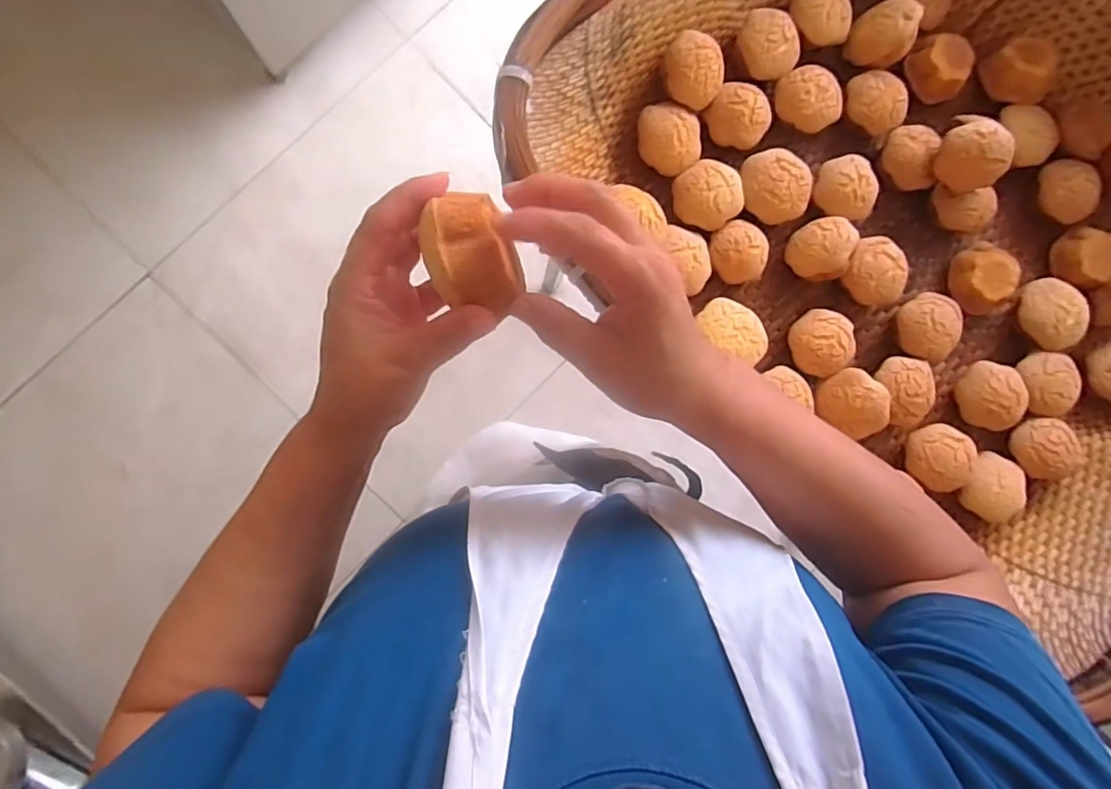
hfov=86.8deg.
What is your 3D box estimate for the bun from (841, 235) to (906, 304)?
[{"bbox_3d":[0.347,-0.133,0.642,0.066,0.034,0.064,0,89,-5],"label":"bun"}]

